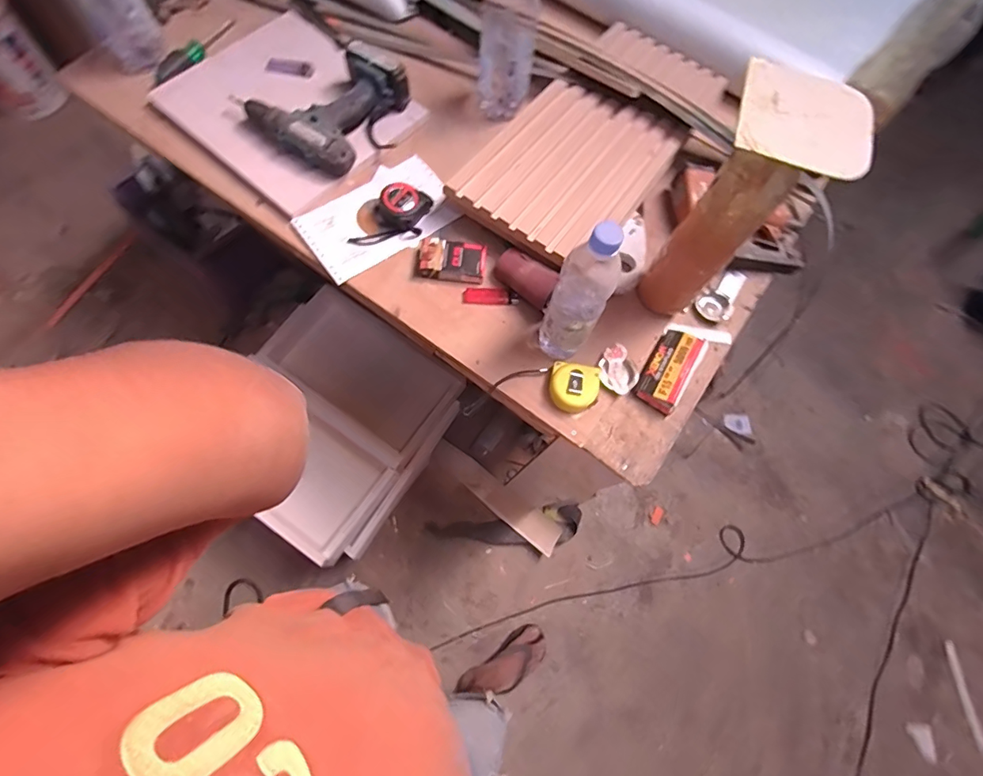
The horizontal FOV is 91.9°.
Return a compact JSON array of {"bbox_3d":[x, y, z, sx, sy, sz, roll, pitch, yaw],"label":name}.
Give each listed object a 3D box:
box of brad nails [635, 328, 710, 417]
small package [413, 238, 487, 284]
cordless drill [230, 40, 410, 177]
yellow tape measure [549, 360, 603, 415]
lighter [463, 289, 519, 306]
[{"bbox_3d":[0.261,-0.029,0.688,0.062,0.027,0.126,33,70,7],"label":"box of brad nails"},{"bbox_3d":[-0.062,-0.190,0.716,0.105,0.031,0.056,7,68,-3],"label":"small package"},{"bbox_3d":[-0.256,-0.453,0.749,0.190,0.089,0.207,35,70,8],"label":"cordless drill"},{"bbox_3d":[0.113,0.002,0.655,0.067,0.046,0.064,13,68,0],"label":"yellow tape measure"},{"bbox_3d":[-0.001,-0.137,0.707,0.080,0.010,0.024,4,69,-4],"label":"lighter"}]

